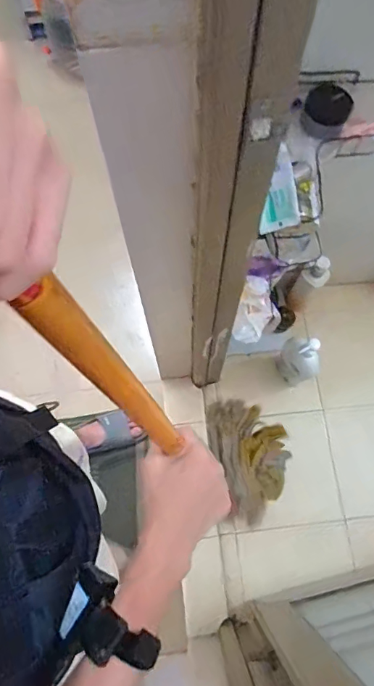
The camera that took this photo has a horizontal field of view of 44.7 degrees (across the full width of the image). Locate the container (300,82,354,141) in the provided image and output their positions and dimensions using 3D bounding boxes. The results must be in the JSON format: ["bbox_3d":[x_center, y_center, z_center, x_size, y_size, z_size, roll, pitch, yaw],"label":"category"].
[{"bbox_3d":[0.210,-0.348,0.684,0.065,0.033,0.075,31,75,10],"label":"container"}]

